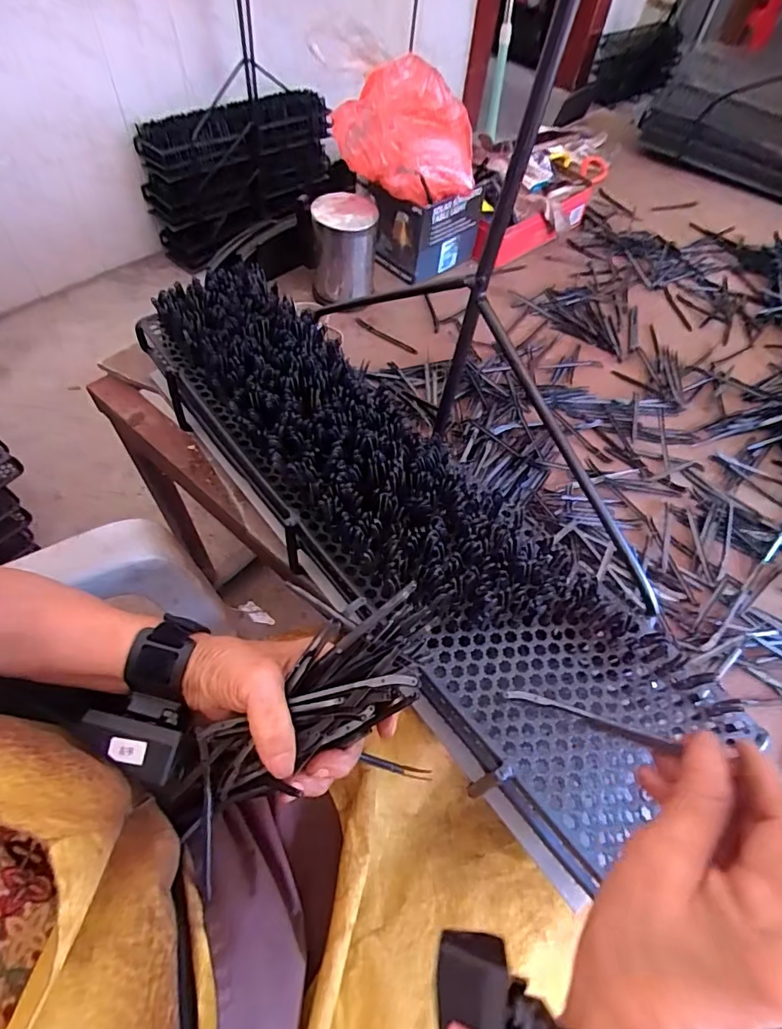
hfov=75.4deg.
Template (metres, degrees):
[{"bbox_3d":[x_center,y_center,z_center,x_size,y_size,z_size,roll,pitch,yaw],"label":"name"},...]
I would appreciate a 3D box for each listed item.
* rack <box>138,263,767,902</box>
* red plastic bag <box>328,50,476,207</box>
[{"bbox_3d":[-0.017,-0.017,0.415,0.163,0.091,0.555,-34,65,-24],"label":"rack"},{"bbox_3d":[0.032,-0.473,0.627,0.117,0.113,0.180,39,62,19],"label":"red plastic bag"}]

